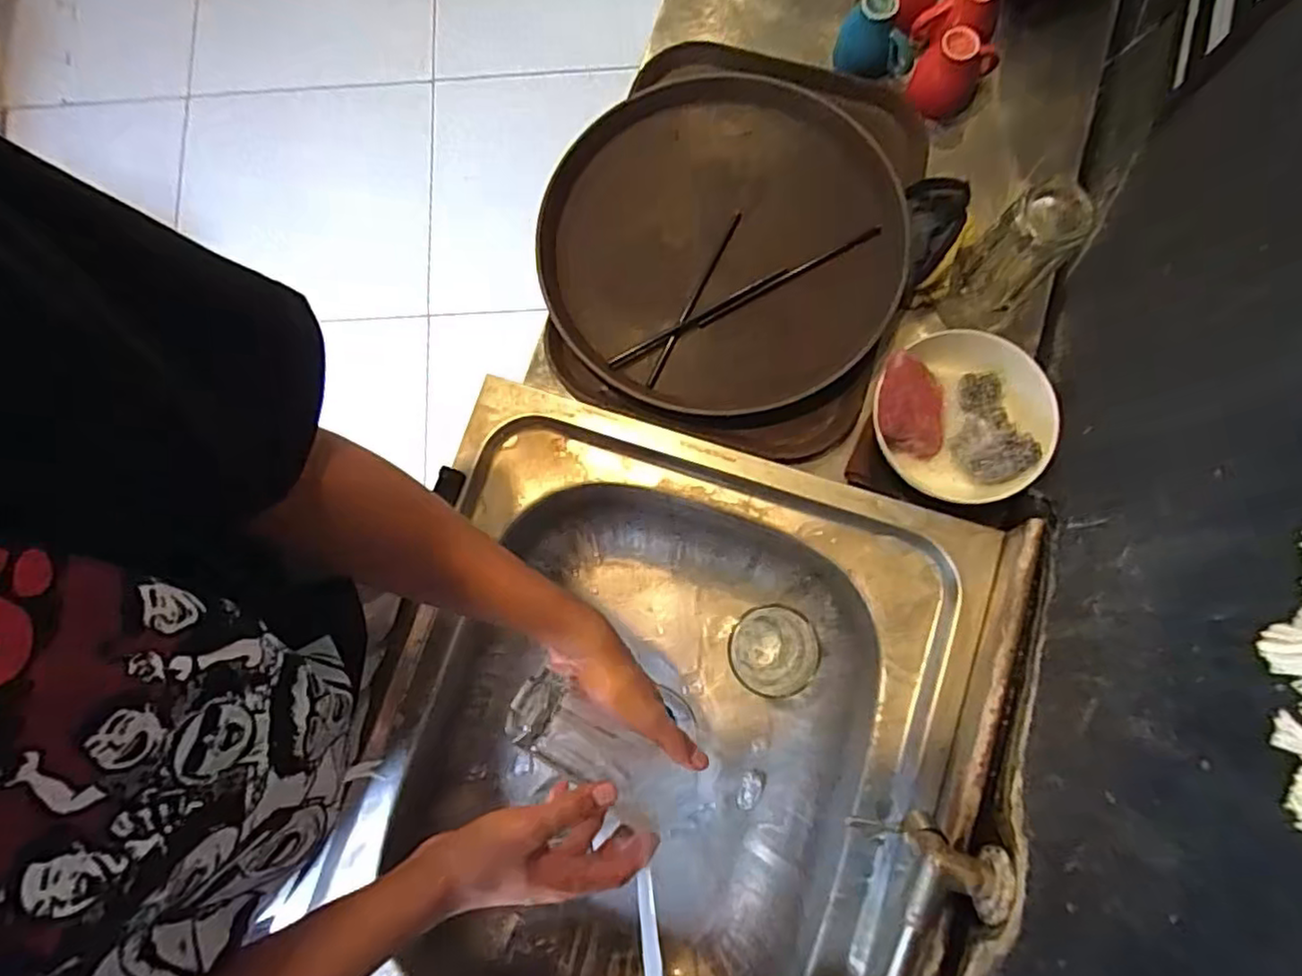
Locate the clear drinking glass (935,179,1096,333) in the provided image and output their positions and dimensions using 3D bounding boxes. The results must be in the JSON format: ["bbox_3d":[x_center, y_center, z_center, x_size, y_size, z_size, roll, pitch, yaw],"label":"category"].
[{"bbox_3d":[0.312,-0.194,0.589,0.056,0.163,0.069,-42,82,-6],"label":"clear drinking glass"}]

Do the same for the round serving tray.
[{"bbox_3d":[0.065,-0.247,0.638,0.333,0.027,0.350,0,80,1],"label":"round serving tray"}]

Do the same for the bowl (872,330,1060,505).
[{"bbox_3d":[0.268,-0.069,0.580,0.144,0.071,0.139,0,80,1],"label":"bowl"}]

